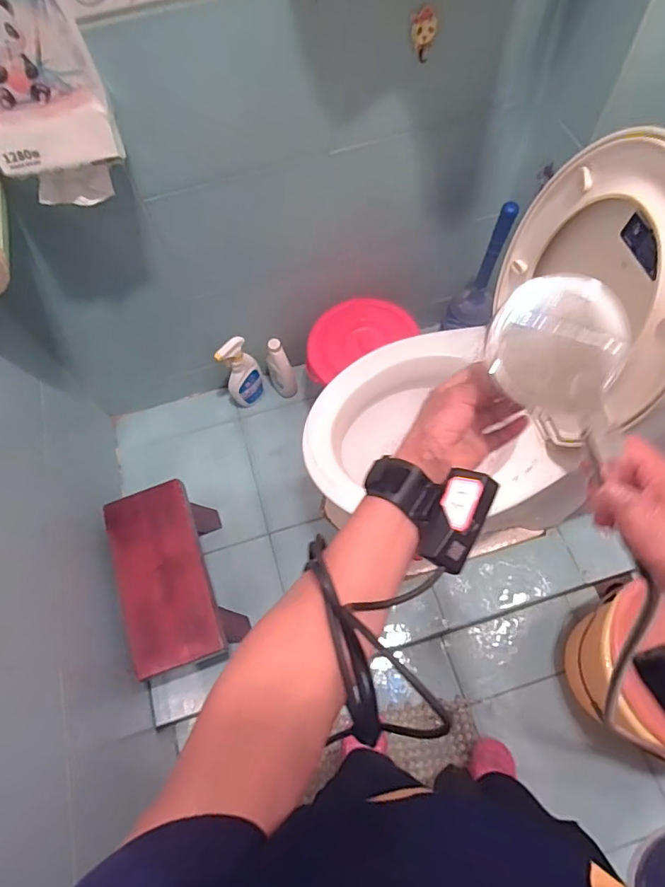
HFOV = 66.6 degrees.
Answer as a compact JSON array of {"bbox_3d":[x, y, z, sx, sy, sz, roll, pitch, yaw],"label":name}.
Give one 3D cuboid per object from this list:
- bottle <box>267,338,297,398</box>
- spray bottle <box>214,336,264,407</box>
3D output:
[{"bbox_3d":[-0.132,-0.191,1.292,0.060,0.209,0.065,-1,66,2],"label":"bottle"},{"bbox_3d":[-0.226,-0.175,1.278,0.098,0.246,0.049,-20,66,-6],"label":"spray bottle"}]

